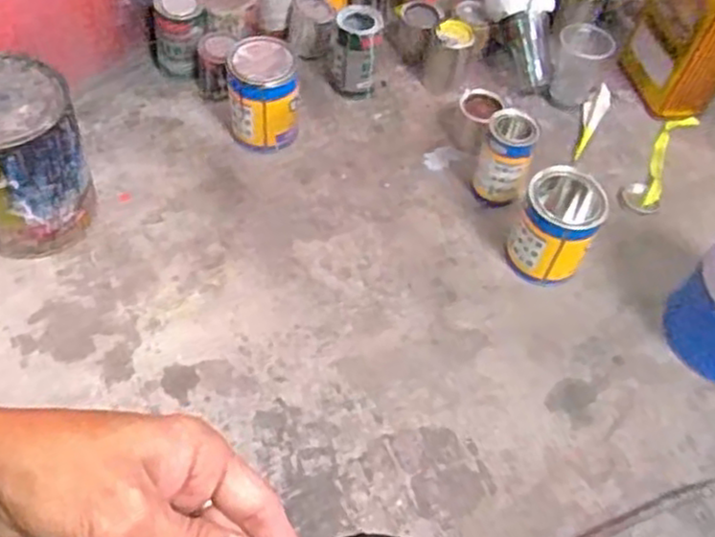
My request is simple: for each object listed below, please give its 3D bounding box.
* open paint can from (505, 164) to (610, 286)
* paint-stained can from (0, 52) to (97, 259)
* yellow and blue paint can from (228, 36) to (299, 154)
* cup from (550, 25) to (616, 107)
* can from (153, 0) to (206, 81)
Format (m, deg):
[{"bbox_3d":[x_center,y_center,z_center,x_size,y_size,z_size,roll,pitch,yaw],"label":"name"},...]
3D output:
[{"bbox_3d":[0.268,-0.054,0.974,0.099,0.125,0.104,3,54,-4],"label":"open paint can"},{"bbox_3d":[-0.424,-0.134,0.907,0.149,0.213,0.141,3,54,-4],"label":"paint-stained can"},{"bbox_3d":[-0.138,-0.253,1.073,0.097,0.147,0.093,3,54,-4],"label":"yellow and blue paint can"},{"bbox_3d":[0.369,-0.342,1.199,0.091,0.103,0.098,22,55,10],"label":"cup"},{"bbox_3d":[-0.279,-0.365,1.122,0.082,0.123,0.069,-10,56,-14],"label":"can"}]

